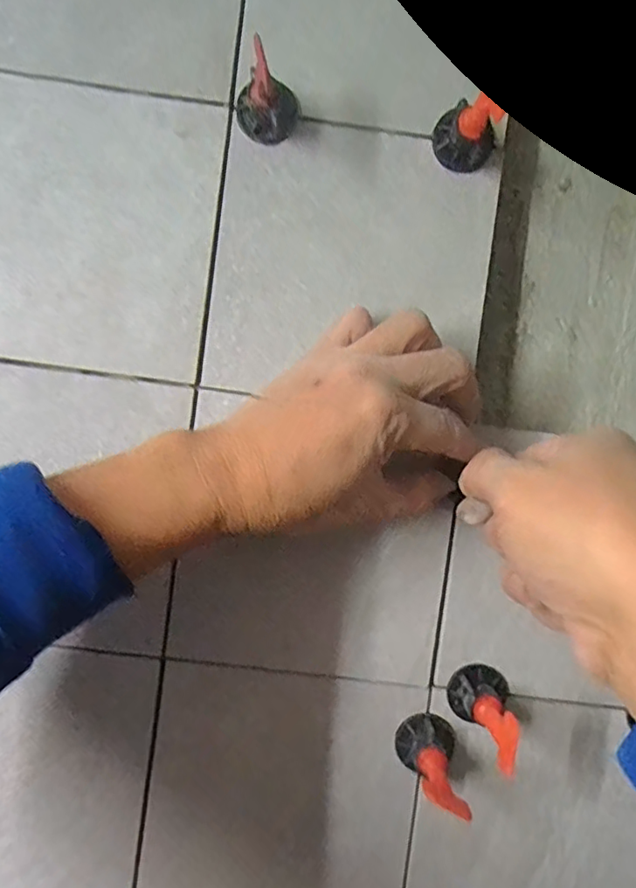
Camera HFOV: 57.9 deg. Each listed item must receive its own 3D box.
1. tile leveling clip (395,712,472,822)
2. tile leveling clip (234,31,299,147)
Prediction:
[{"bbox_3d":[0.059,0.167,0.301,0.033,0.027,0.056,8,2,5],"label":"tile leveling clip"},{"bbox_3d":[-0.024,-0.176,0.292,0.033,0.029,0.046,7,2,-10],"label":"tile leveling clip"}]

